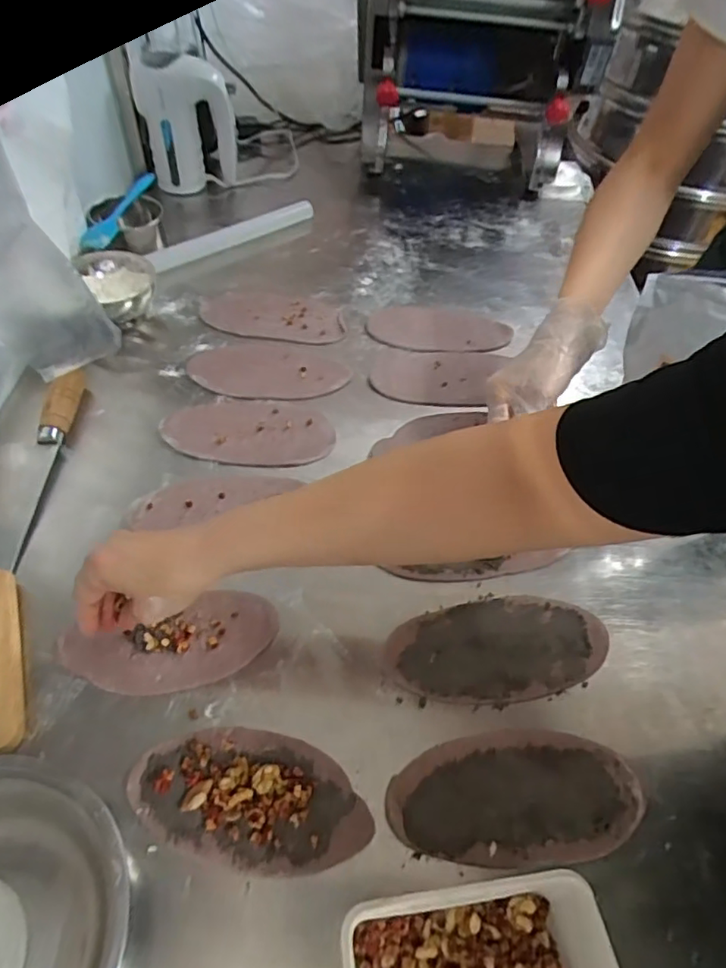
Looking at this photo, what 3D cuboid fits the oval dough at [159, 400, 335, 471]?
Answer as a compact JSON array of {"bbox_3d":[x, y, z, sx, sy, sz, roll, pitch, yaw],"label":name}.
[{"bbox_3d":[-0.123,-0.060,0.622,0.177,0.009,0.090,4,52,-3],"label":"oval dough"}]

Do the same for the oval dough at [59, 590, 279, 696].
[{"bbox_3d":[-0.155,0.130,0.467,0.166,0.013,0.070,-9,54,-16],"label":"oval dough"}]

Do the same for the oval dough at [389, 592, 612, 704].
[{"bbox_3d":[0.118,0.142,0.495,0.192,0.009,0.089,-8,54,-12],"label":"oval dough"}]

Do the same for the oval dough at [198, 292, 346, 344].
[{"bbox_3d":[-0.118,-0.221,0.752,0.183,0.009,0.082,3,52,-4],"label":"oval dough"}]

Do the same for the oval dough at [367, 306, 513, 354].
[{"bbox_3d":[0.103,-0.208,0.765,0.189,0.006,0.098,-6,53,-10],"label":"oval dough"}]

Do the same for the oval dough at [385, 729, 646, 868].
[{"bbox_3d":[0.113,0.229,0.424,0.184,0.009,0.086,0,52,-6],"label":"oval dough"}]

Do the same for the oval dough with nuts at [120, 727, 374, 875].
[{"bbox_3d":[-0.079,0.220,0.406,0.167,0.016,0.086,11,52,3],"label":"oval dough with nuts"}]

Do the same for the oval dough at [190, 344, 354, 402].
[{"bbox_3d":[-0.111,-0.135,0.683,0.183,0.008,0.094,3,52,-4],"label":"oval dough"}]

